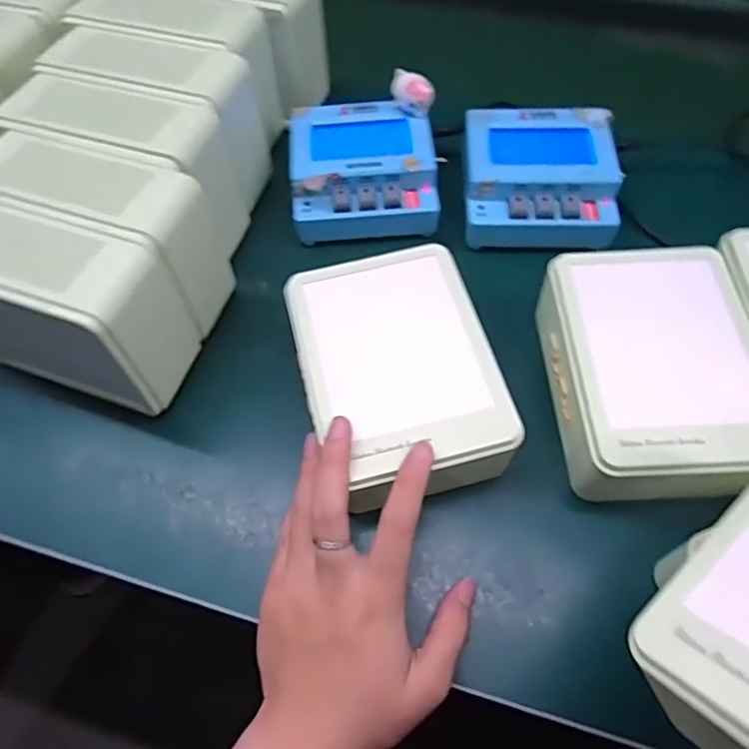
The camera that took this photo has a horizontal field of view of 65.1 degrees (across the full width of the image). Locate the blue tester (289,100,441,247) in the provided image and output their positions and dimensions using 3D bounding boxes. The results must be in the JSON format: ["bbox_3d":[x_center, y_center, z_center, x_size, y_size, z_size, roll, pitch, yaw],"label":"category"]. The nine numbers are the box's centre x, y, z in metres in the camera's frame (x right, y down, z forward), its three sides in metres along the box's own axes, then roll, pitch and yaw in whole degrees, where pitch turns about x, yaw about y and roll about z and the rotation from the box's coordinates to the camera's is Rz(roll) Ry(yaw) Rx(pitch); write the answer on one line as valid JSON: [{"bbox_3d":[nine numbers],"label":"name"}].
[{"bbox_3d":[-0.009,-0.150,0.431,0.106,0.045,0.099,-5,59,-1],"label":"blue tester"}]

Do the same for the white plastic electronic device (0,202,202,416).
[{"bbox_3d":[-0.185,-0.040,0.346,0.137,0.096,0.057,16,61,11],"label":"white plastic electronic device"}]

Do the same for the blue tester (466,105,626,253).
[{"bbox_3d":[0.117,-0.140,0.423,0.103,0.044,0.104,2,59,3],"label":"blue tester"}]

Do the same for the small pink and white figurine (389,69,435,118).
[{"bbox_3d":[0.028,-0.203,0.422,0.030,0.026,0.018,1,59,2],"label":"small pink and white figurine"}]

